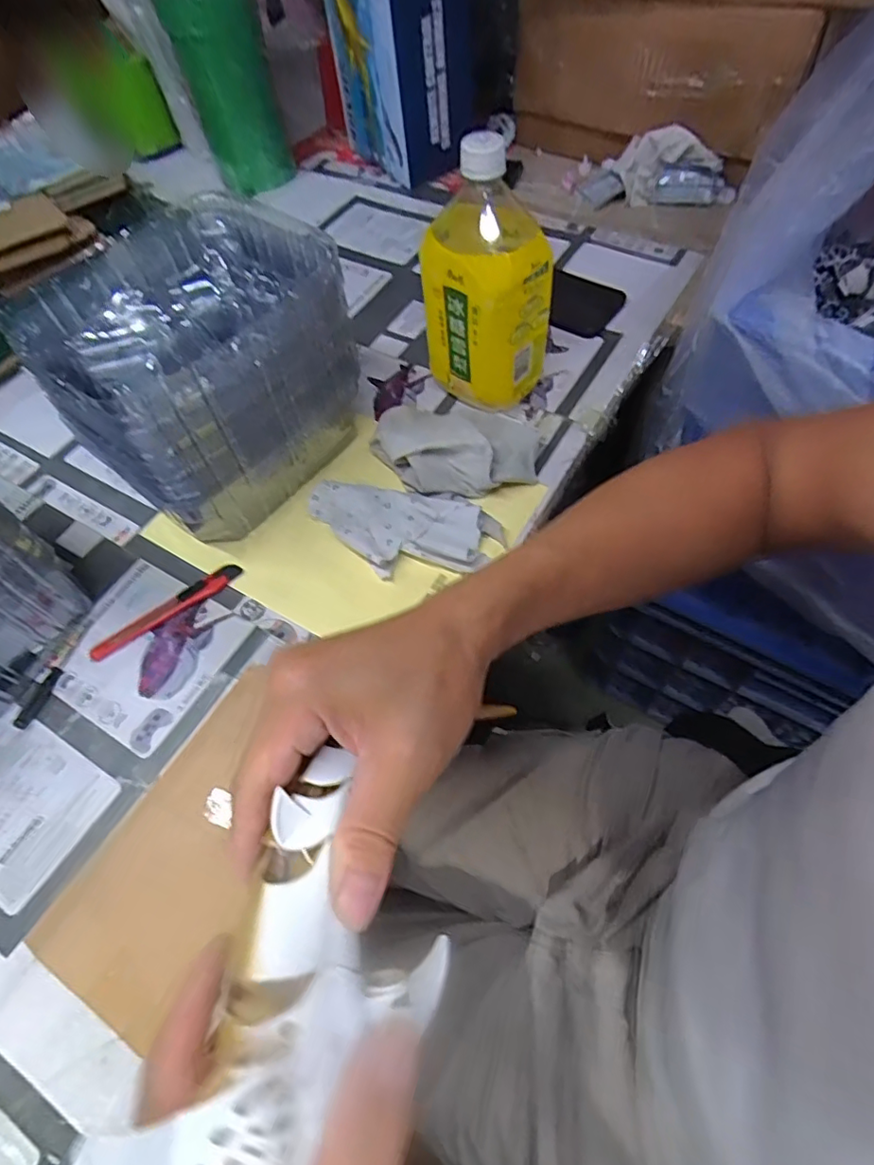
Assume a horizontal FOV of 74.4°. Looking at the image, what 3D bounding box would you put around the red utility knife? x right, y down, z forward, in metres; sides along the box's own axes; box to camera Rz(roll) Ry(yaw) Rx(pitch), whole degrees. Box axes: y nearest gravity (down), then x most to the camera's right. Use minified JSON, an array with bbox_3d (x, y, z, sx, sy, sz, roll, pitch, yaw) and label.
[{"bbox_3d":[-0.212,0.021,0.451,0.123,0.004,0.019,-33,63,-15],"label":"red utility knife"}]

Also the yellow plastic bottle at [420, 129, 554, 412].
[{"bbox_3d":[0.043,-0.250,0.481,0.103,0.202,0.103,3,60,5],"label":"yellow plastic bottle"}]

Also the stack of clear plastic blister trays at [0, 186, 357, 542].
[{"bbox_3d":[-0.180,-0.163,0.471,0.163,0.151,0.206,35,67,21],"label":"stack of clear plastic blister trays"}]

